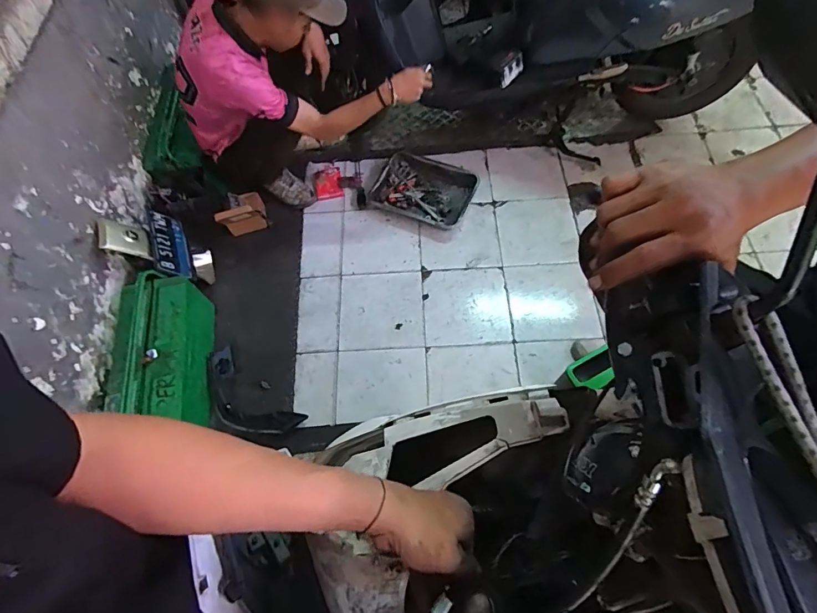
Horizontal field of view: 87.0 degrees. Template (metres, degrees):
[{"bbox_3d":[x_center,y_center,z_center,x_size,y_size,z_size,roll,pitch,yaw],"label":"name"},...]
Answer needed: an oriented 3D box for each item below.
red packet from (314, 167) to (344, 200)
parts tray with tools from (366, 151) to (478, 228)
[{"bbox_3d":[-0.330,-0.510,1.780,0.106,0.013,0.165,-13,64,-2],"label":"red packet"},{"bbox_3d":[0.058,-0.471,1.714,0.390,0.068,0.272,18,67,12],"label":"parts tray with tools"}]

